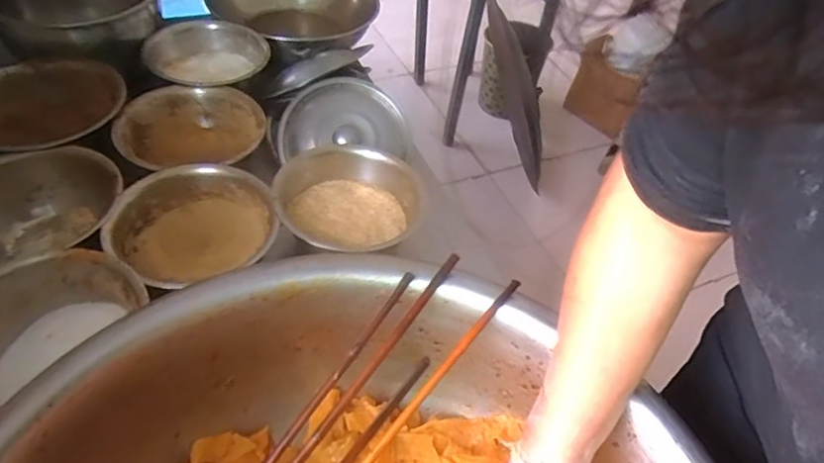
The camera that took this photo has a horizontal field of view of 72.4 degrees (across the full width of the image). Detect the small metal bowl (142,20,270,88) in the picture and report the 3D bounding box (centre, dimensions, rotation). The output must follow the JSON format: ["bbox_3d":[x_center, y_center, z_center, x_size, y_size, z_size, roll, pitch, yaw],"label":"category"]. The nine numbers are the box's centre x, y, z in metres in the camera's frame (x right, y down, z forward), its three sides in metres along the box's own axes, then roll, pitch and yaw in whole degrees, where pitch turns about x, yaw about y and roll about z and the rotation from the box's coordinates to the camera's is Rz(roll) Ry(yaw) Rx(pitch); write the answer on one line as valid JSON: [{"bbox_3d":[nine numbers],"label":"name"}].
[{"bbox_3d":[-0.307,-0.264,0.873,0.169,0.063,0.171,4,46,-4],"label":"small metal bowl"}]

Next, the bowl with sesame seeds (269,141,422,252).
[{"bbox_3d":[-0.079,-0.036,0.701,0.153,0.060,0.180,36,52,24],"label":"bowl with sesame seeds"}]

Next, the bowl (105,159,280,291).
[{"bbox_3d":[-0.248,-0.001,0.649,0.173,0.062,0.171,4,46,-4],"label":"bowl"}]

